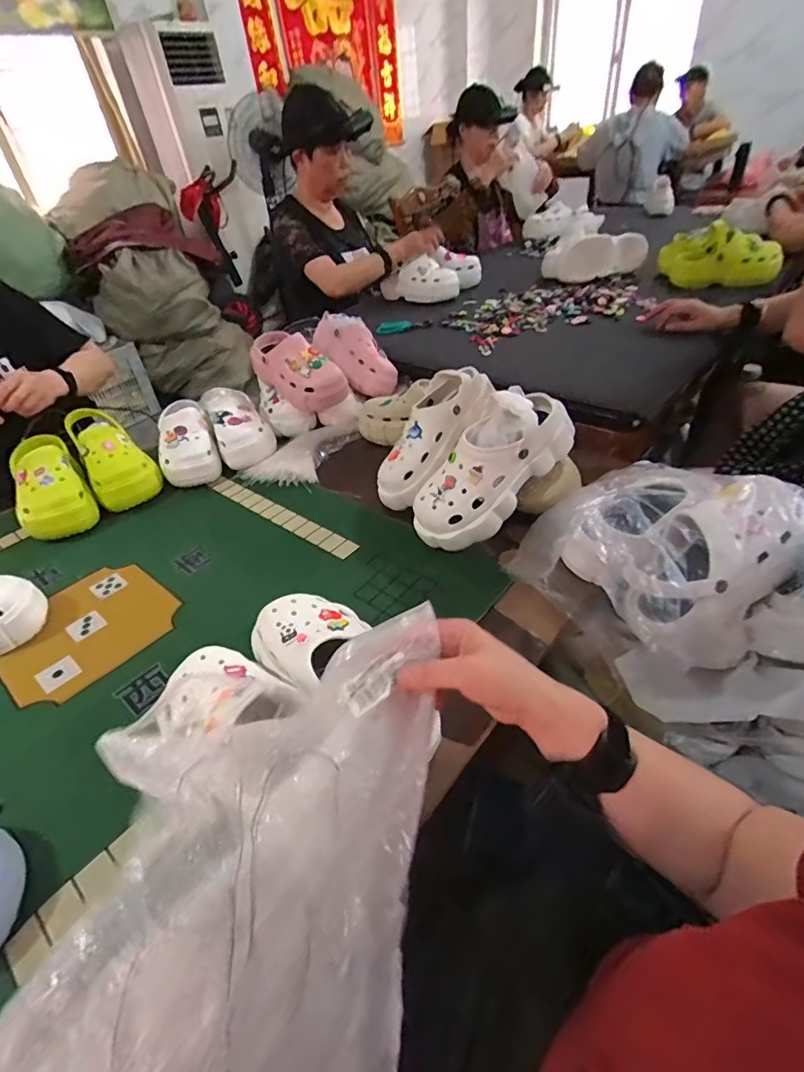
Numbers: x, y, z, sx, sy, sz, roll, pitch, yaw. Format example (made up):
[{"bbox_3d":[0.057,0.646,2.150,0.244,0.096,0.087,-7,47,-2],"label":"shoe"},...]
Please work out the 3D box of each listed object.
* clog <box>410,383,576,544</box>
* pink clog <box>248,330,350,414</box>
[{"bbox_3d":[0.126,-0.091,0.704,0.269,0.124,0.105,-46,42,12],"label":"clog"},{"bbox_3d":[-0.234,-0.365,1.048,0.267,0.129,0.099,34,53,20],"label":"pink clog"}]

